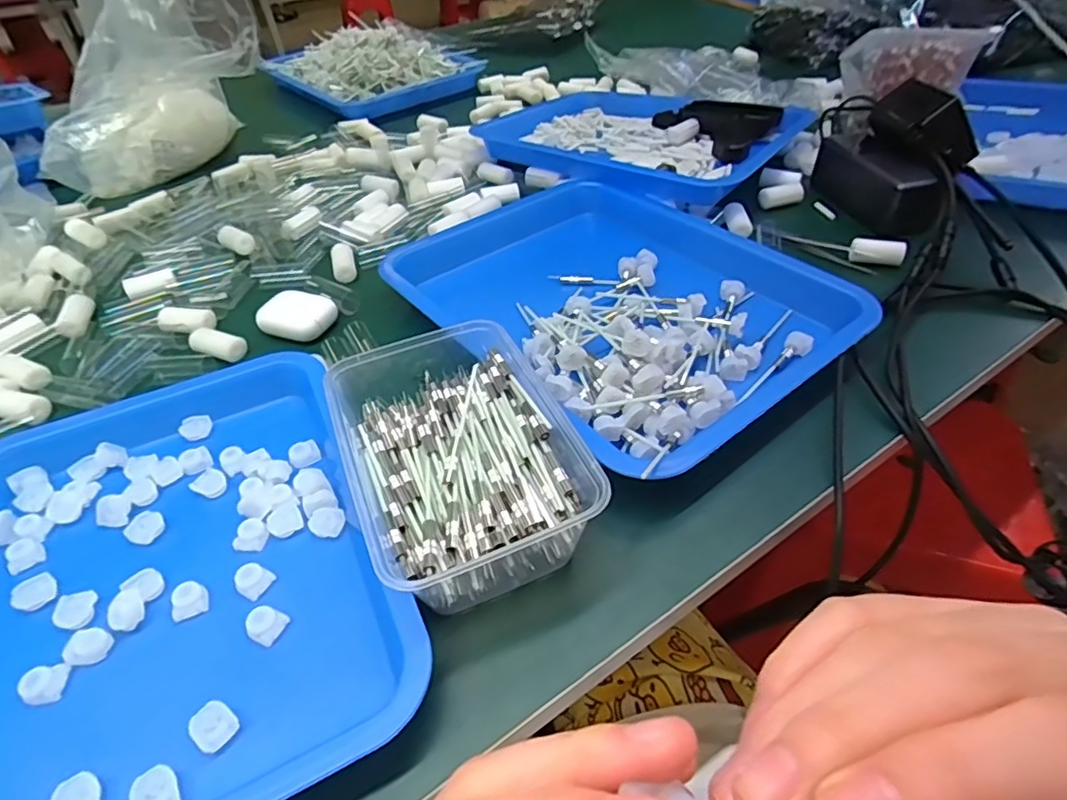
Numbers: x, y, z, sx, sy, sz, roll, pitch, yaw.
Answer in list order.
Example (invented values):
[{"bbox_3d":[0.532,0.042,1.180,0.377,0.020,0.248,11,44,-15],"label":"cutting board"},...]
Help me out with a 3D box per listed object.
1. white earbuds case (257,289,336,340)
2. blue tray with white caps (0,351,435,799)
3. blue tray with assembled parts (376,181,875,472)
[{"bbox_3d":[-0.194,-0.069,0.478,0.057,0.016,0.044,14,48,17],"label":"white earbuds case"},{"bbox_3d":[-0.203,0.086,0.316,0.218,0.030,0.282,-22,48,-17],"label":"blue tray with white caps"},{"bbox_3d":[0.056,-0.092,0.486,0.255,0.054,0.360,-29,50,-23],"label":"blue tray with assembled parts"}]

